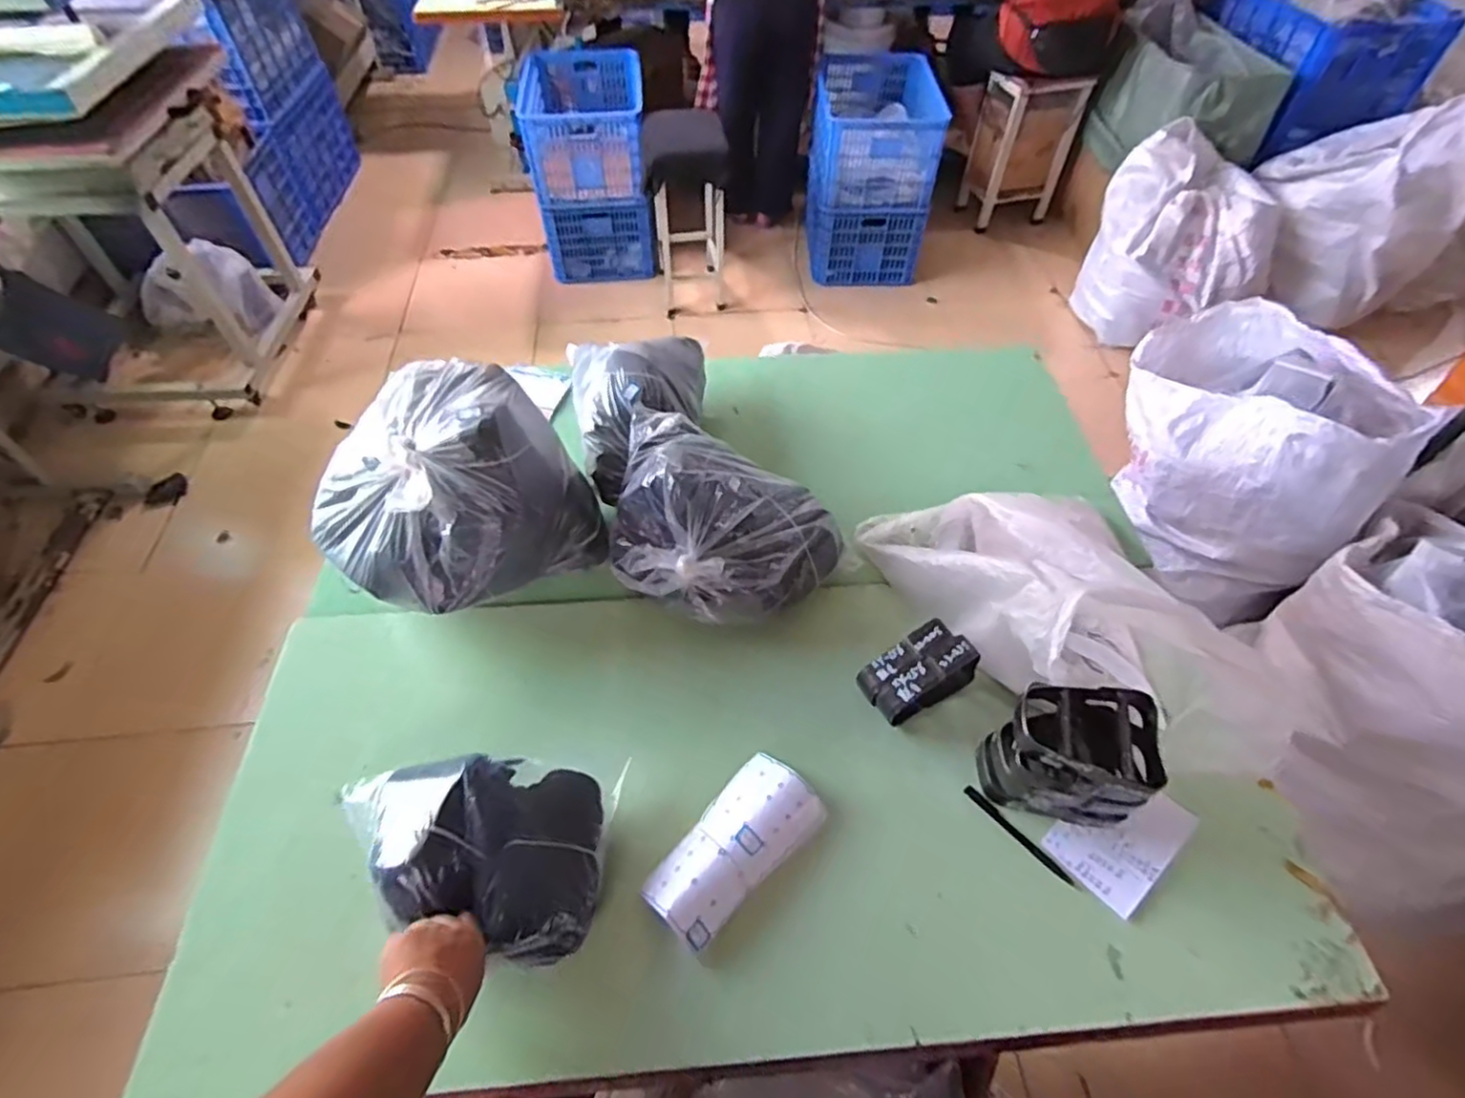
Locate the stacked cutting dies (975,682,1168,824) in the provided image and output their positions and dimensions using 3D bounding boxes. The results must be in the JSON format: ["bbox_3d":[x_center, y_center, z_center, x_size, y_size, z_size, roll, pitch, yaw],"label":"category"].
[{"bbox_3d":[0.360,0.224,0.746,0.142,0.149,0.110,2,54,1],"label":"stacked cutting dies"}]

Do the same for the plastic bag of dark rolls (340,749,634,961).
[{"bbox_3d":[-0.263,0.283,0.679,0.270,0.088,0.171,9,54,6],"label":"plastic bag of dark rolls"}]

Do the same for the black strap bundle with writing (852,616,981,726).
[{"bbox_3d":[0.222,0.149,0.833,0.132,0.085,0.072,-23,57,-16],"label":"black strap bundle with writing"}]

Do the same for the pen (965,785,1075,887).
[{"bbox_3d":[0.321,0.322,0.776,0.011,0.008,0.138,-36,62,-24],"label":"pen"}]

